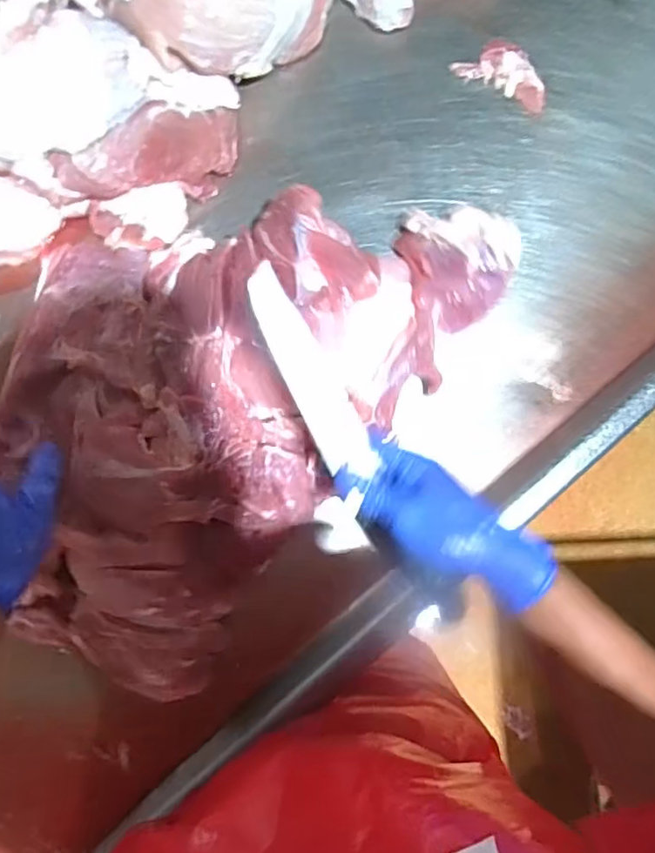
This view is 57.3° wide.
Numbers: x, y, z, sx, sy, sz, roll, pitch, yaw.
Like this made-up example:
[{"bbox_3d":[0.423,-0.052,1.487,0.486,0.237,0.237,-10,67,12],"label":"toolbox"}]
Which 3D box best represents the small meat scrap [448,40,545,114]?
[{"bbox_3d":[0.187,-0.371,0.625,0.100,0.012,0.054,28,82,2],"label":"small meat scrap"}]

